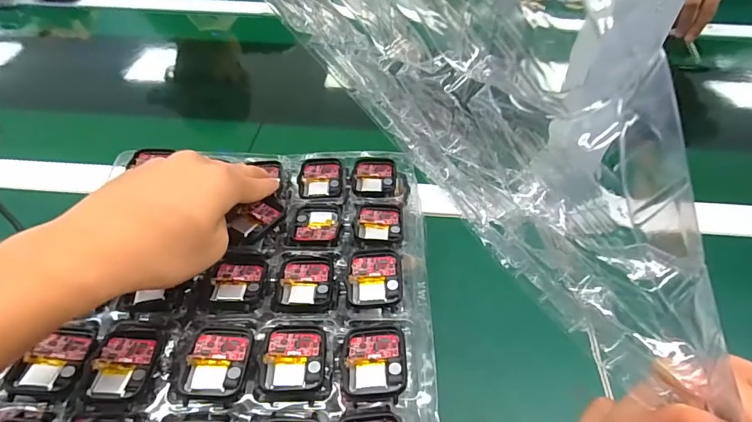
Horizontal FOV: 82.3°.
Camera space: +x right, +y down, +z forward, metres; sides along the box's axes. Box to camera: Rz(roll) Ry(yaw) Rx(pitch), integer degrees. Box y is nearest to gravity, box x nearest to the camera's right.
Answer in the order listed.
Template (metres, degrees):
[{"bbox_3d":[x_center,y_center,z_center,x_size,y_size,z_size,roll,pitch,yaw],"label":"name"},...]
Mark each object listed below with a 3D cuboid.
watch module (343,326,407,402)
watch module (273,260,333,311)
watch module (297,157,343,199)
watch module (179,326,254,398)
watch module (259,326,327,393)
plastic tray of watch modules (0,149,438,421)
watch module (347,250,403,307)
[{"bbox_3d":[-0.001,0.087,0.254,0.036,0.009,0.042,1,46,1],"label":"watch module"},{"bbox_3d":[-0.049,0.050,0.296,0.038,0.004,0.043,1,46,0],"label":"watch module"},{"bbox_3d":[-0.048,-0.029,0.376,0.038,0.008,0.044,-4,46,-4],"label":"watch module"},{"bbox_3d":[-0.093,0.088,0.255,0.036,0.004,0.041,1,46,0],"label":"watch module"},{"bbox_3d":[-0.049,0.087,0.257,0.037,0.005,0.039,-2,46,-3],"label":"watch module"},{"bbox_3d":[-0.100,0.070,0.312,0.271,0.064,0.291,2,46,1],"label":"plastic tray of watch modules"},{"bbox_3d":[-0.001,0.044,0.295,0.037,0.007,0.042,0,46,0],"label":"watch module"}]

